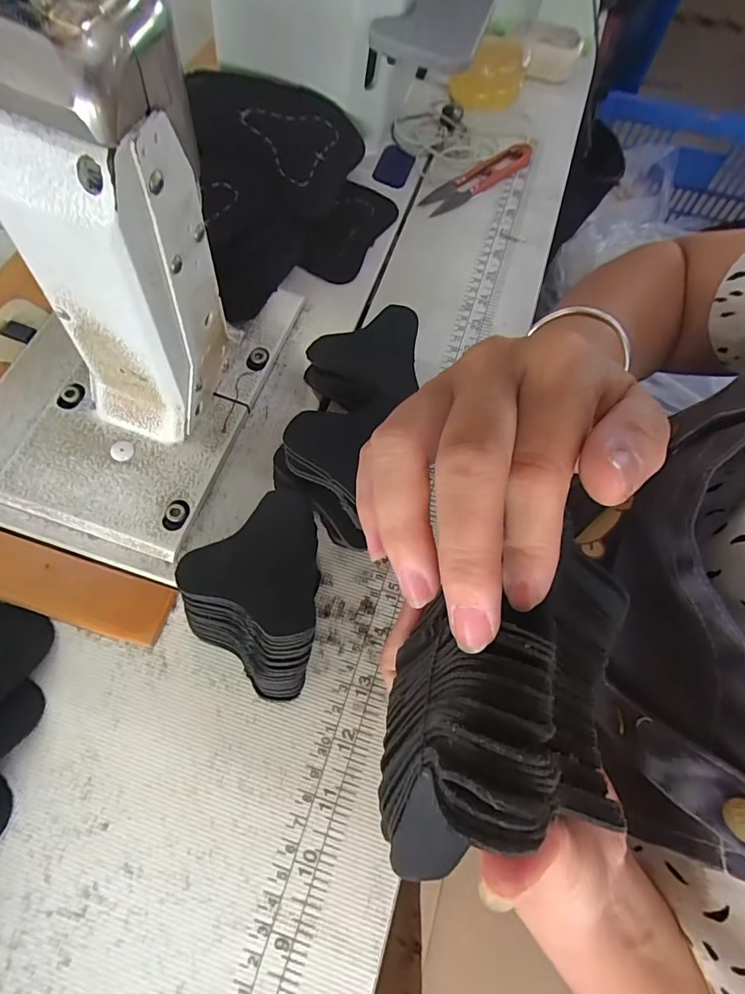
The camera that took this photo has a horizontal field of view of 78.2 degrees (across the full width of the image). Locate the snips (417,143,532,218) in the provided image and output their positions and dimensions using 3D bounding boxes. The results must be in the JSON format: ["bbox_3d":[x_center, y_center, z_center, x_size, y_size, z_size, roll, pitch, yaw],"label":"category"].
[{"bbox_3d":[0.093,-0.275,0.394,0.130,0.008,0.027,-40,73,-17],"label":"snips"}]

